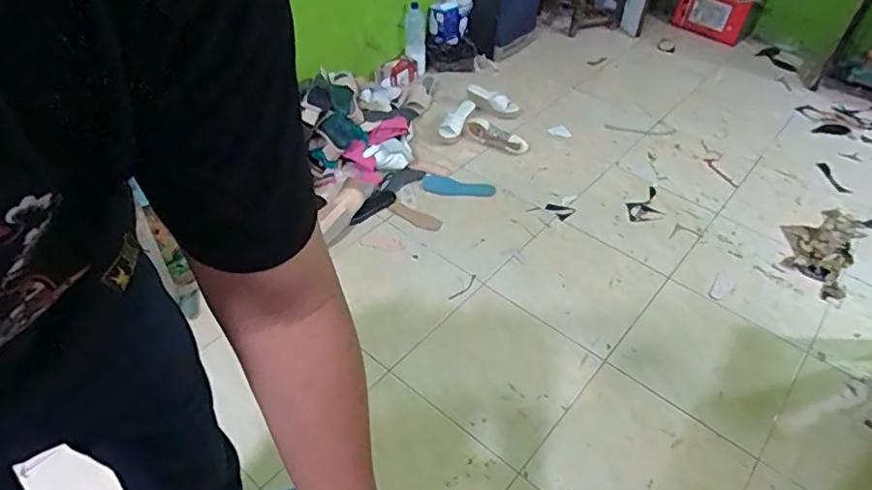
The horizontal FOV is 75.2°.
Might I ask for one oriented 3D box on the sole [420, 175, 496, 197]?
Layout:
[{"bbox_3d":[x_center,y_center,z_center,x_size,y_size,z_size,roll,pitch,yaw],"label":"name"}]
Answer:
[{"bbox_3d":[0.075,-0.202,1.913,0.246,0.015,0.097,2,46,1],"label":"sole"}]

